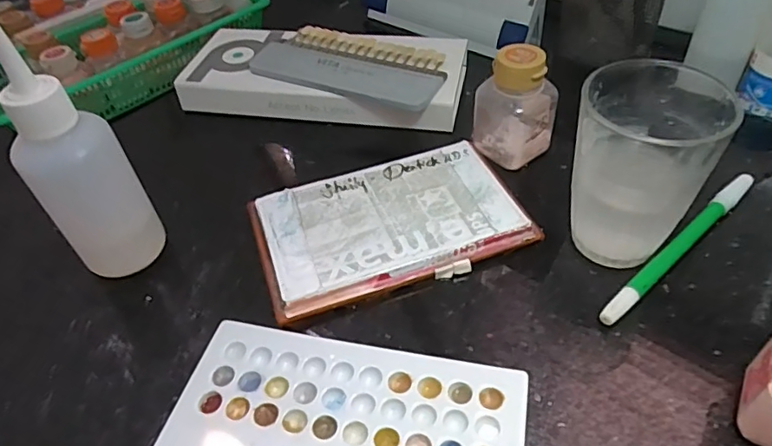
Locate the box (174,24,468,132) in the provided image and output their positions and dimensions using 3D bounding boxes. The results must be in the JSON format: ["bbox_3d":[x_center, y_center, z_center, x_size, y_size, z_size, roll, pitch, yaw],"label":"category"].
[{"bbox_3d":[-0.048,-0.116,0.418,0.208,0.029,0.087,7,45,12],"label":"box"}]

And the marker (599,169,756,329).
[{"bbox_3d":[0.163,0.012,0.297,0.143,0.012,0.010,-33,51,-26],"label":"marker"}]

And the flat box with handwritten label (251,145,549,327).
[{"bbox_3d":[0.002,0.000,0.321,0.151,0.019,0.090,-15,45,-10],"label":"flat box with handwritten label"}]

